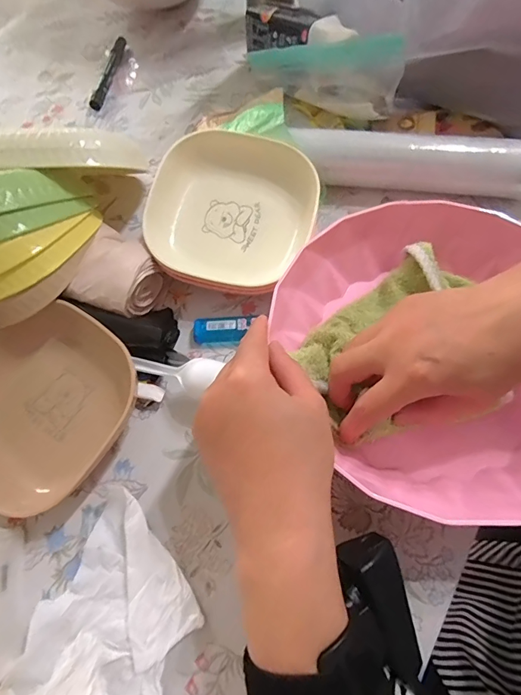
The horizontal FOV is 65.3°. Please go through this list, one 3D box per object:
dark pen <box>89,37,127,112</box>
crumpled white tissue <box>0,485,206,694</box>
[{"bbox_3d":[-0.191,-0.350,0.517,0.014,0.017,0.126,4,63,6],"label":"dark pen"},{"bbox_3d":[-0.096,0.182,0.251,0.092,0.022,0.149,21,66,14],"label":"crumpled white tissue"}]

